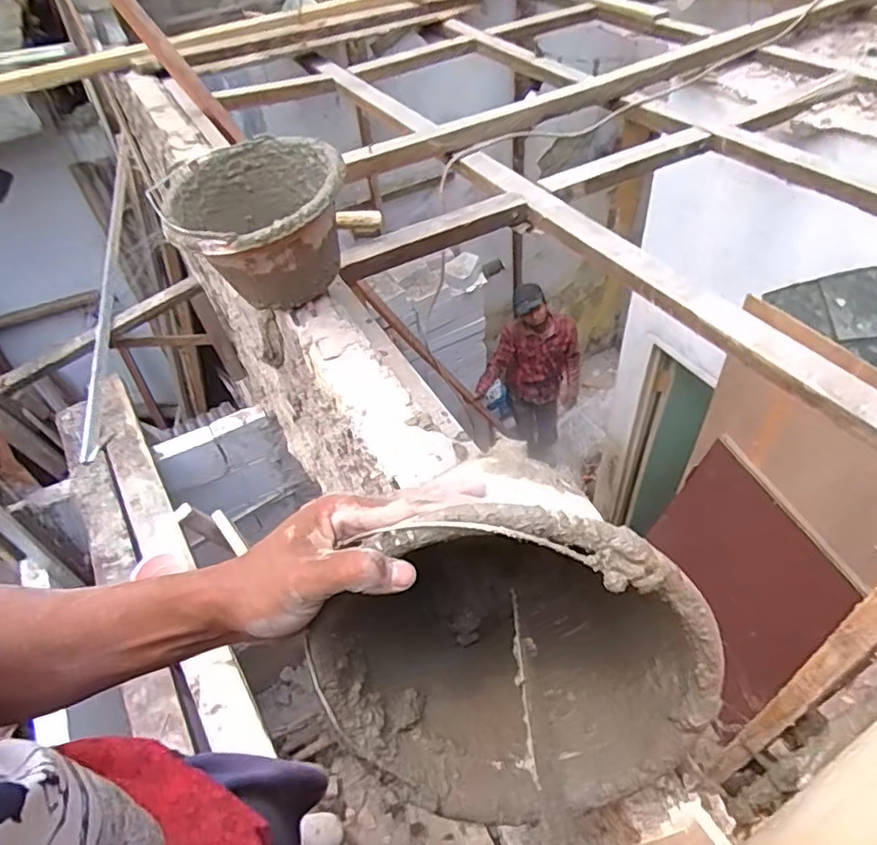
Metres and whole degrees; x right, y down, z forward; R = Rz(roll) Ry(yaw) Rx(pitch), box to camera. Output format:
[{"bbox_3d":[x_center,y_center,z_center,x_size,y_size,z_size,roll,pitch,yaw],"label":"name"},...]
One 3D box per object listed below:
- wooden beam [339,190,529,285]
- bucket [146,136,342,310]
[{"bbox_3d":[0.000,-0.378,1.194,0.382,0.052,0.073,-25,50,-17],"label":"wooden beam"},{"bbox_3d":[-0.252,-0.276,0.878,0.236,0.167,0.242,-3,47,3],"label":"bucket"}]

